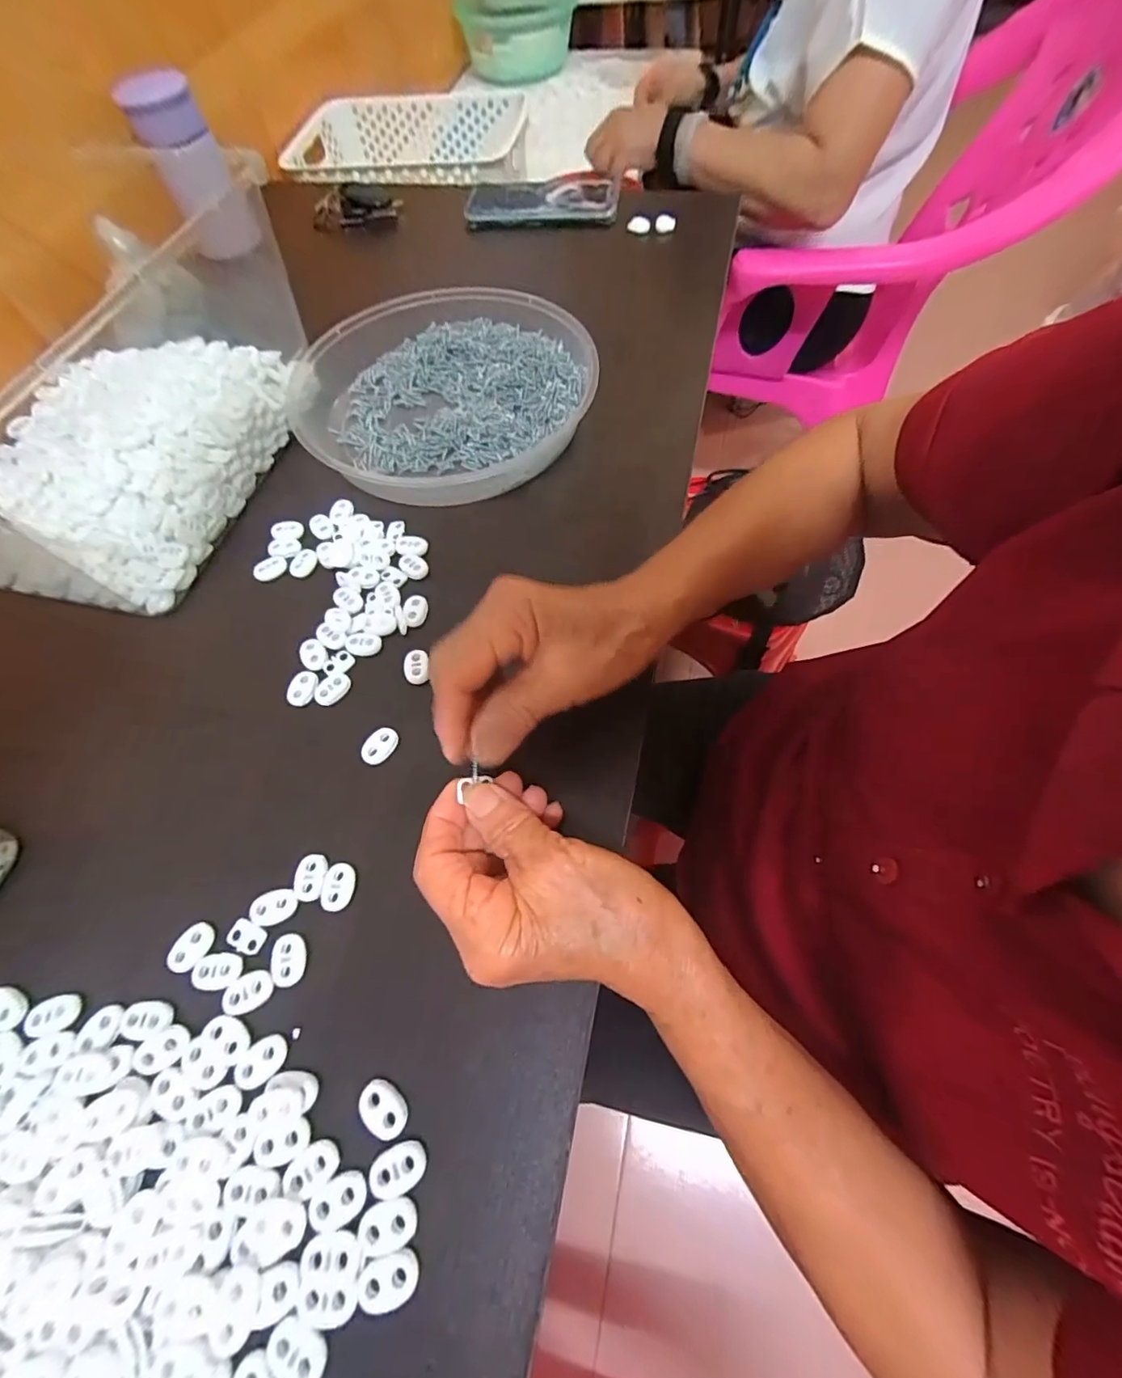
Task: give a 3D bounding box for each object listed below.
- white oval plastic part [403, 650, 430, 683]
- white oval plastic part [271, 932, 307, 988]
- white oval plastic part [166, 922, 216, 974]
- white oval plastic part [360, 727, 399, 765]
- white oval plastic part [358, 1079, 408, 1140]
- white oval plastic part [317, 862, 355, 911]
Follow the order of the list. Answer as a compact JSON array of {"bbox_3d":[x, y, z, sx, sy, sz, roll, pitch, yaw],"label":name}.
[{"bbox_3d":[-0.089,-0.014,0.318,0.015,0.006,0.022,-7,62,0],"label":"white oval plastic part"},{"bbox_3d":[-0.131,0.130,0.249,0.015,0.004,0.023,-17,63,-6],"label":"white oval plastic part"},{"bbox_3d":[-0.181,0.126,0.253,0.017,0.004,0.022,27,67,16],"label":"white oval plastic part"},{"bbox_3d":[-0.104,0.033,0.297,0.016,0.004,0.022,22,66,14],"label":"white oval plastic part"},{"bbox_3d":[-0.076,0.178,0.220,0.023,0.005,0.015,31,68,17],"label":"white oval plastic part"},{"bbox_3d":[-0.113,0.100,0.262,0.016,0.004,0.023,4,63,5],"label":"white oval plastic part"}]

